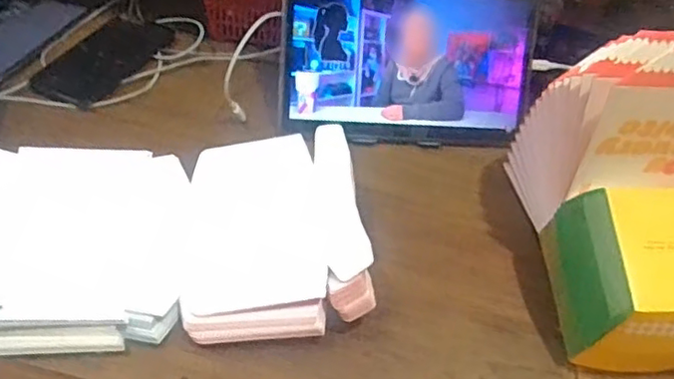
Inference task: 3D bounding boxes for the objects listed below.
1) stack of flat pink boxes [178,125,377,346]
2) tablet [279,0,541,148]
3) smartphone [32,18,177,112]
[{"bbox_3d":[-0.052,0.031,0.500,0.136,0.055,0.187,-1,44,-9],"label":"stack of flat pink boxes"},{"bbox_3d":[0.073,-0.131,0.623,0.251,0.167,0.006,3,12,-8],"label":"tablet"},{"bbox_3d":[-0.252,-0.143,0.682,0.083,0.007,0.168,17,44,9],"label":"smartphone"}]

